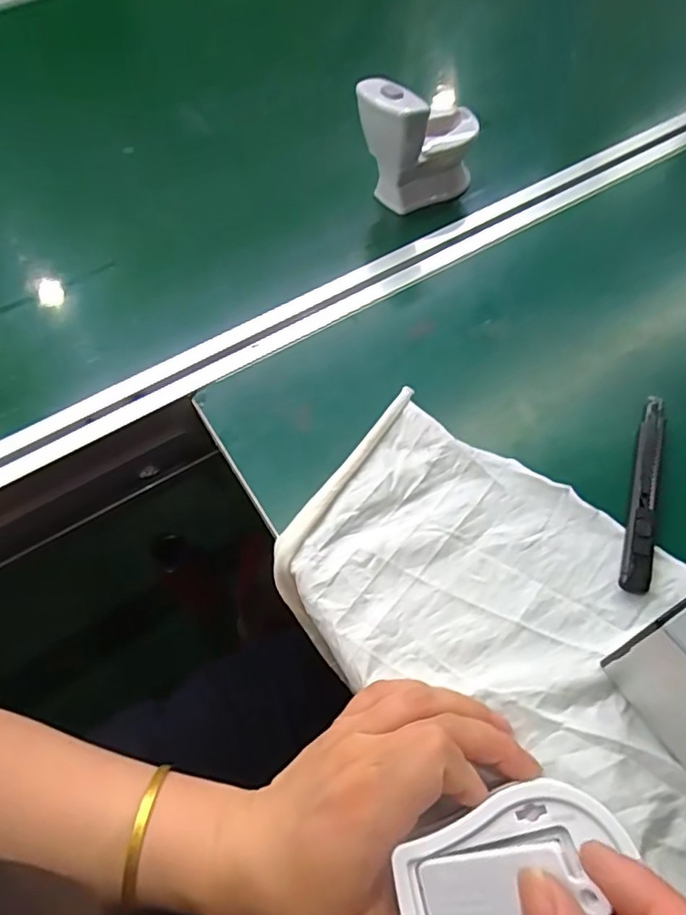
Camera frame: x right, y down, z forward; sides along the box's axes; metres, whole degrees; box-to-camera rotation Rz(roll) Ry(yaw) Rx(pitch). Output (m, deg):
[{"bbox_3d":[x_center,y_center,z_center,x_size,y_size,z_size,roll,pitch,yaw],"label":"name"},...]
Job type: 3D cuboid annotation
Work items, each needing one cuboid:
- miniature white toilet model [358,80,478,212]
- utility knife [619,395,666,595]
[{"bbox_3d":[0.068,-0.280,0.506,0.091,0.110,0.064,-43,56,-18],"label":"miniature white toilet model"},{"bbox_3d":[0.181,0.018,0.347,0.015,0.012,0.137,15,59,14],"label":"utility knife"}]

